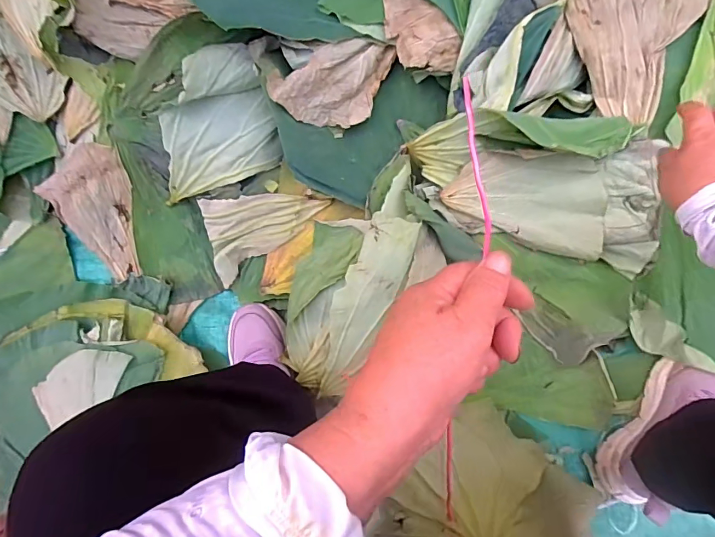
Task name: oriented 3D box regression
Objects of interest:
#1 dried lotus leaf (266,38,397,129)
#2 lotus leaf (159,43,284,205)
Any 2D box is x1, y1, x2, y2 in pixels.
[{"bbox_3d":[-0.028,-0.252,0.600,0.165,0.081,0.092,-13,82,5],"label":"dried lotus leaf"},{"bbox_3d":[-0.209,-0.200,0.610,0.180,0.033,0.177,-12,118,6],"label":"lotus leaf"}]

